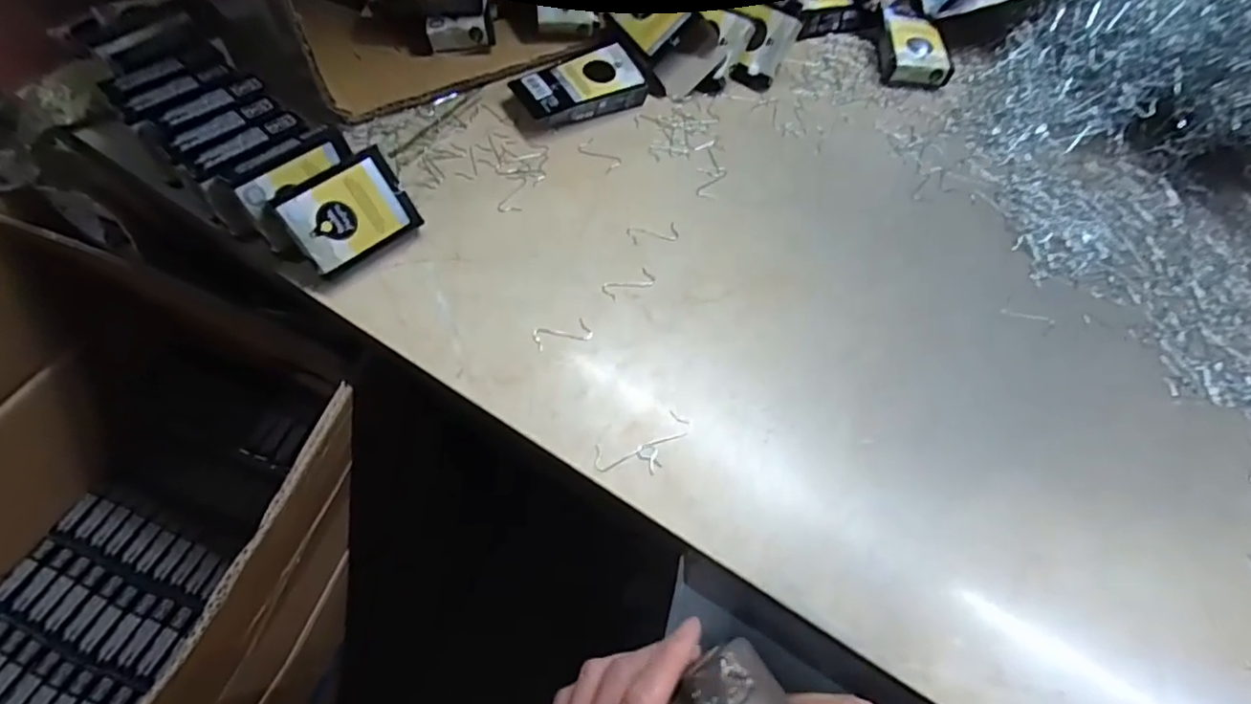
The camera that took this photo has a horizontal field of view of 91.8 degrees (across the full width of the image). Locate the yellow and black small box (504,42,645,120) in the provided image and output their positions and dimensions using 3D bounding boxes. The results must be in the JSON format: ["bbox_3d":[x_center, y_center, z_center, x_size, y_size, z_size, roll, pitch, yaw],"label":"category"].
[{"bbox_3d":[-0.036,-0.206,0.478,0.097,0.023,0.048,-24,64,-16],"label":"yellow and black small box"}]

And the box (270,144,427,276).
[{"bbox_3d":[-0.171,-0.085,0.377,0.072,0.055,0.015,-39,29,-25],"label":"box"}]

